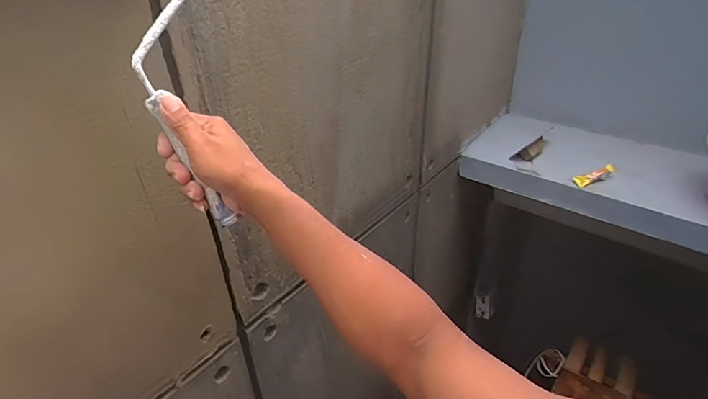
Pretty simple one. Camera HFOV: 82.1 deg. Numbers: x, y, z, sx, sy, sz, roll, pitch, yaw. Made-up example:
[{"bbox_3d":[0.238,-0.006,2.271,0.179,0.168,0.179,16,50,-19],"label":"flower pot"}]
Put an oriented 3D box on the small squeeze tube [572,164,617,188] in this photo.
[{"bbox_3d":[0.708,-0.074,1.197,0.130,0.038,0.045,-12,35,-16],"label":"small squeeze tube"}]

